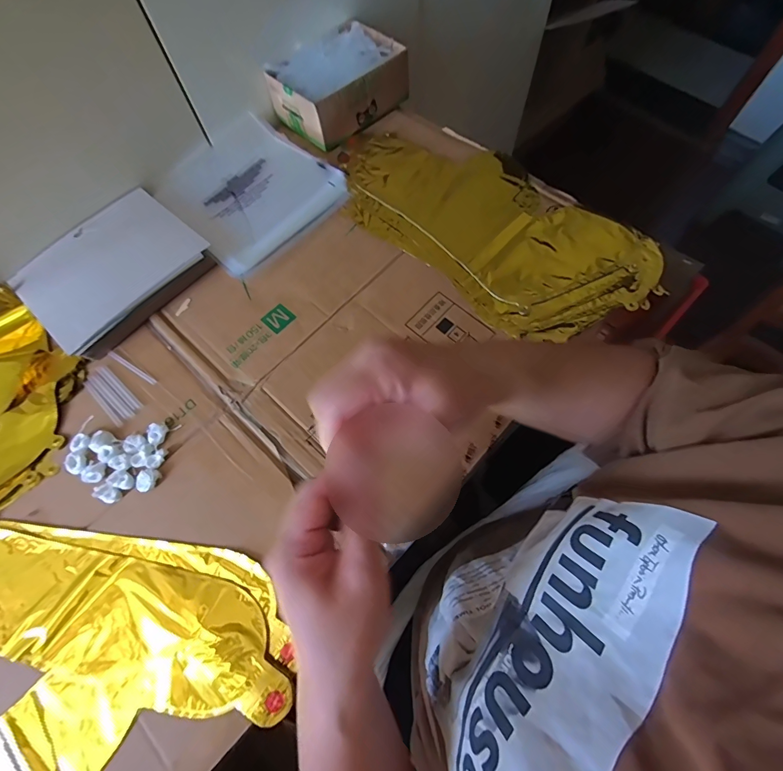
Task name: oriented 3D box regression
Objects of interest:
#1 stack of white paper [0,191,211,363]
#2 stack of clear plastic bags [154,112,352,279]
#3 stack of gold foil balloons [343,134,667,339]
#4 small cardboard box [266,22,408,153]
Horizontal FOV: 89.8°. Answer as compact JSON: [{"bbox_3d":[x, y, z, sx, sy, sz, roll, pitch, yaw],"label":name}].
[{"bbox_3d":[-0.351,-0.149,0.497,0.161,0.028,0.199,40,74,16],"label":"stack of white paper"},{"bbox_3d":[-0.211,-0.293,0.579,0.233,0.014,0.214,42,74,17],"label":"stack of clear plastic bags"},{"bbox_3d":[0.129,-0.223,0.530,0.228,0.009,0.425,-43,72,-15],"label":"stack of gold foil balloons"},{"bbox_3d":[-0.080,-0.462,0.602,0.177,0.065,0.127,-40,72,-14],"label":"small cardboard box"}]

